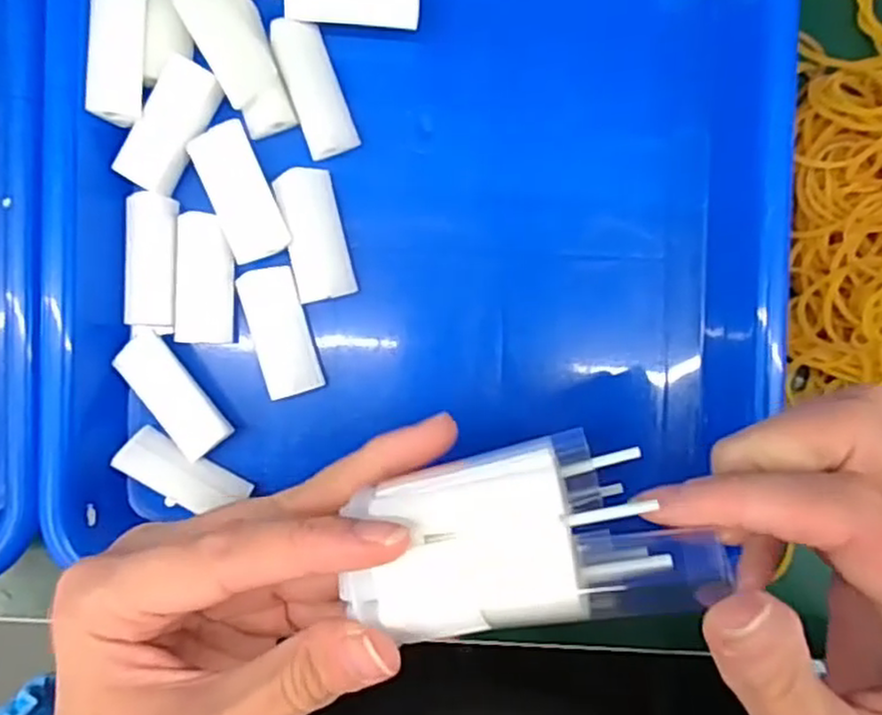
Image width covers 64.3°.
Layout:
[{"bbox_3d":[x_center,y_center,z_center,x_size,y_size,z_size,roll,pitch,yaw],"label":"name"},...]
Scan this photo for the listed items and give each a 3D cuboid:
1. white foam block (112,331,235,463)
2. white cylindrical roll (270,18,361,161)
[{"bbox_3d":[-0.095,0.014,0.250,0.017,0.009,0.046,-37,94,1],"label":"white foam block"},{"bbox_3d":[-0.044,-0.095,0.247,0.017,0.011,0.046,-20,94,0],"label":"white cylindrical roll"}]

